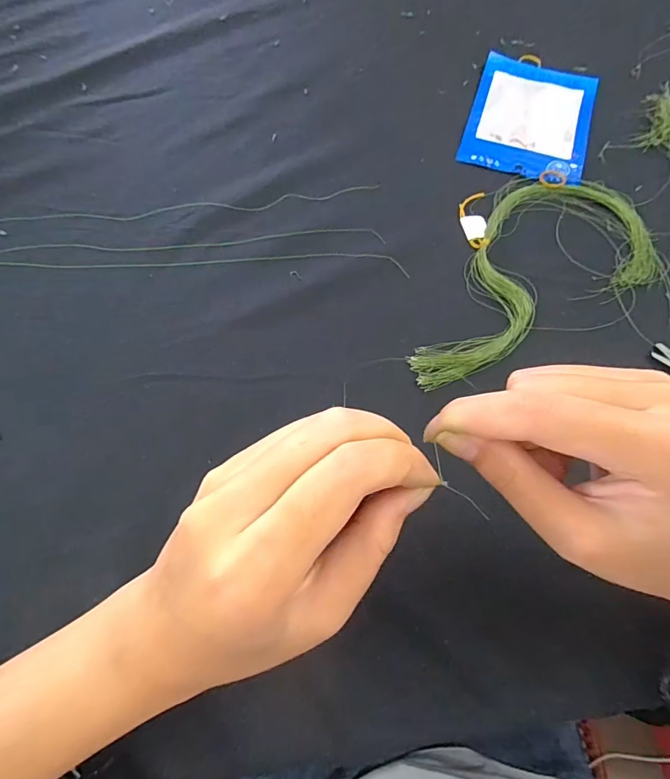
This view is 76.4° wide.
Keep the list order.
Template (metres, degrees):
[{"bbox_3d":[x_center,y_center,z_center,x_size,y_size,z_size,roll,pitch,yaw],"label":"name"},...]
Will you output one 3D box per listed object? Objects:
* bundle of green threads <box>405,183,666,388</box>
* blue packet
[{"bbox_3d":[0.132,-0.091,0.309,0.222,0.005,0.111,-26,71,-11],"label":"bundle of green threads"},{"bbox_3d":[0.171,-0.238,0.371,0.101,0.006,0.141,18,69,6],"label":"blue packet"}]

